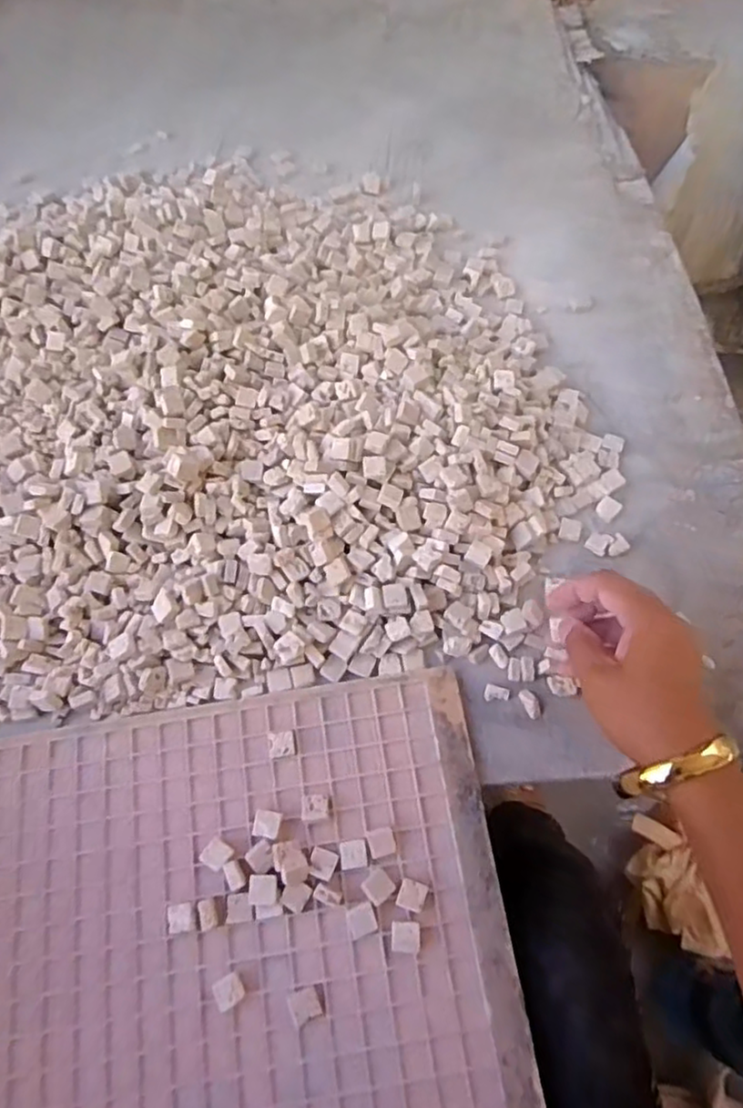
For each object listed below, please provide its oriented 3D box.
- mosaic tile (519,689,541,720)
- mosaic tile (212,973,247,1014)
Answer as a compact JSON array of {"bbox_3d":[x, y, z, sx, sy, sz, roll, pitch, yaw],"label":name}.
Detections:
[{"bbox_3d":[0.103,0.096,0.434,0.010,0.004,0.020,-23,67,-9],"label":"mosaic tile"},{"bbox_3d":[-0.078,0.237,0.364,0.015,0.006,0.014,-32,69,-13],"label":"mosaic tile"}]

